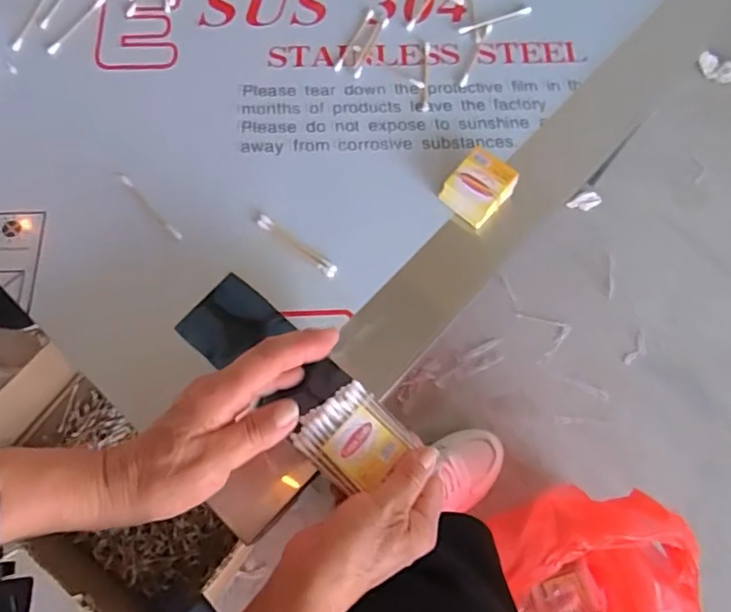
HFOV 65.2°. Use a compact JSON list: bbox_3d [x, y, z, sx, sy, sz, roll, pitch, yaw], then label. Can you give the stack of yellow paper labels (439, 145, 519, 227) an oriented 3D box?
[{"bbox_3d":[0.087,-0.091,0.447,0.043,0.026,0.049,41,75,11],"label":"stack of yellow paper labels"}]

